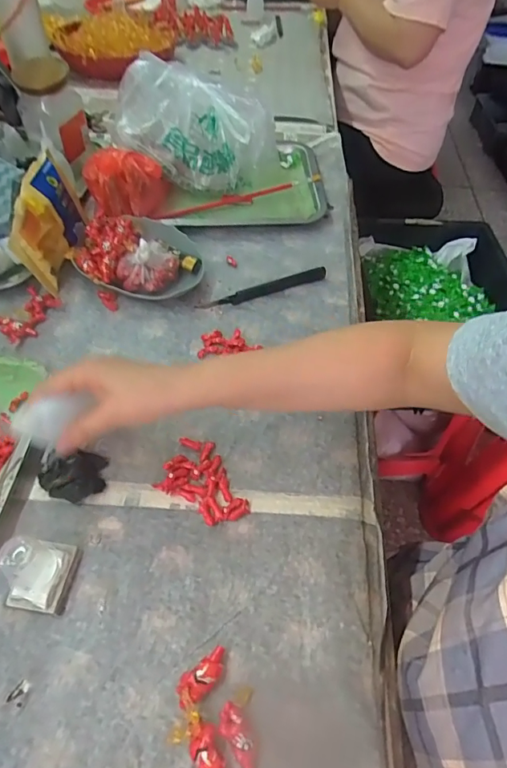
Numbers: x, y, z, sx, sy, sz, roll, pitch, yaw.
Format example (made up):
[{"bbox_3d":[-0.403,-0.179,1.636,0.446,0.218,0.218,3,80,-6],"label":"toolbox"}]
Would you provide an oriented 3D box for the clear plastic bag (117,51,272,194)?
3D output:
[{"bbox_3d":[-0.091,-0.337,0.646,0.200,0.125,0.127,20,55,11],"label":"clear plastic bag"}]

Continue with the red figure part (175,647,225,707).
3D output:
[{"bbox_3d":[-0.035,0.203,0.325,0.041,0.013,0.018,-30,60,-23],"label":"red figure part"}]

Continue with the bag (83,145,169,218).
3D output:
[{"bbox_3d":[-0.169,-0.257,0.615,0.094,0.076,0.075,5,53,0],"label":"bag"}]

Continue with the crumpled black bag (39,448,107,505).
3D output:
[{"bbox_3d":[-0.159,0.080,0.415,0.055,0.010,0.044,6,53,2],"label":"crumpled black bag"}]

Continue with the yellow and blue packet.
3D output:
[{"bbox_3d":[-0.235,-0.187,0.538,0.028,0.089,0.131,-1,67,16],"label":"yellow and blue packet"}]

